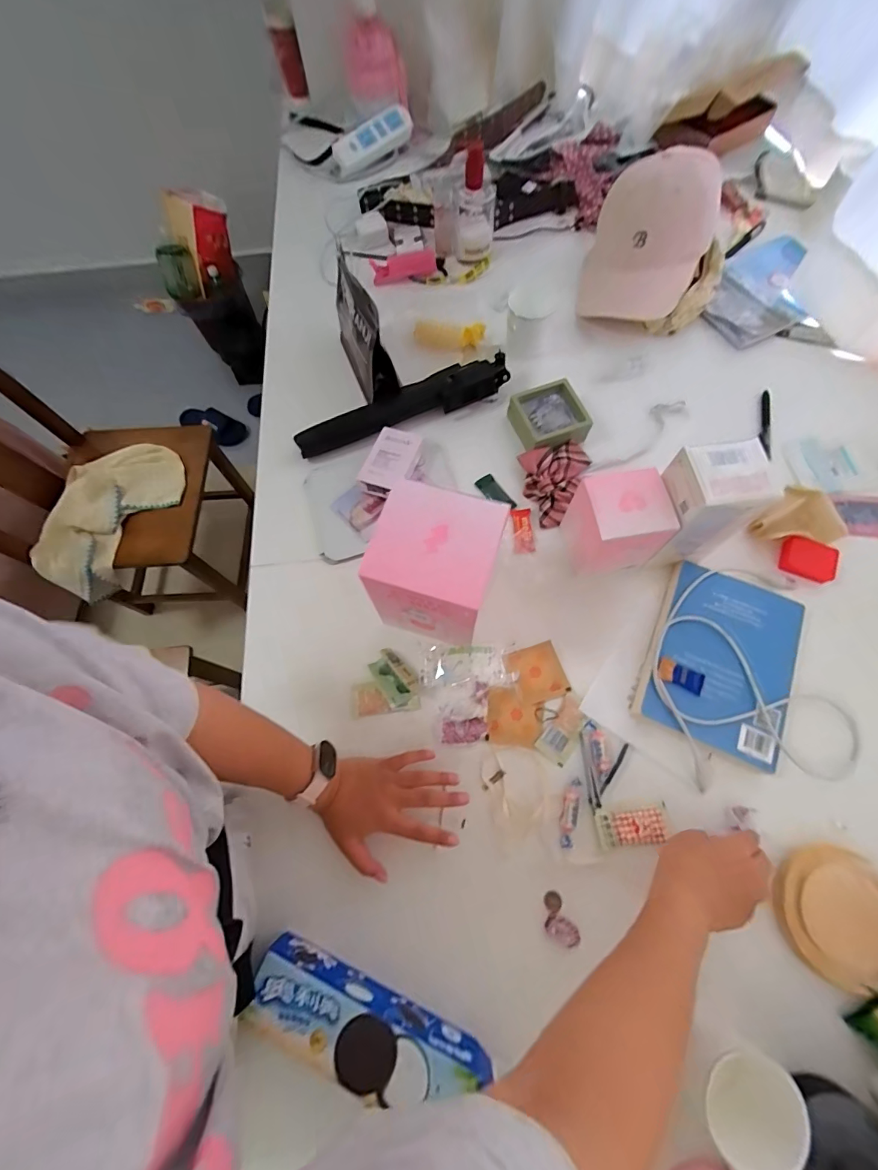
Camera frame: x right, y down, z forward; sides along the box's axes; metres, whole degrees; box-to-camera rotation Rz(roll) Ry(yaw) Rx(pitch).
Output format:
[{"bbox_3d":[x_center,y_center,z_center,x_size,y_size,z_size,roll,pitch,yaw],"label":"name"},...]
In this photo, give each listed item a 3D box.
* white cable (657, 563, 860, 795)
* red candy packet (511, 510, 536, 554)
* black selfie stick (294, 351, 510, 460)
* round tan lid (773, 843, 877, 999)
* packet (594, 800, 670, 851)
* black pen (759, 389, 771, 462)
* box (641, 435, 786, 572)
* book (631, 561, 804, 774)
[{"bbox_3d":[0.355,0.099,0.507,0.219,0.025,0.246,-10,70,-2],"label":"white cable"},{"bbox_3d":[0.115,-0.076,0.600,0.028,0.009,0.068,-3,69,1],"label":"red candy packet"},{"bbox_3d":[-0.053,-0.268,0.659,0.332,0.035,0.069,-26,71,-7],"label":"black selfie stick"},{"bbox_3d":[0.390,0.324,0.424,0.101,0.032,0.110,-1,70,2],"label":"round tan lid"},{"bbox_3d":[0.208,0.259,0.470,0.077,0.005,0.038,-8,69,-1],"label":"packet"},{"bbox_3d":[0.484,-0.236,0.650,0.012,0.010,0.126,12,71,7],"label":"black pen"},{"bbox_3d":[0.299,-0.088,0.513,0.090,0.161,0.081,-11,70,-2],"label":"box"},{"bbox_3d":[0.333,0.086,0.517,0.156,0.026,0.206,22,72,10],"label":"book"}]

